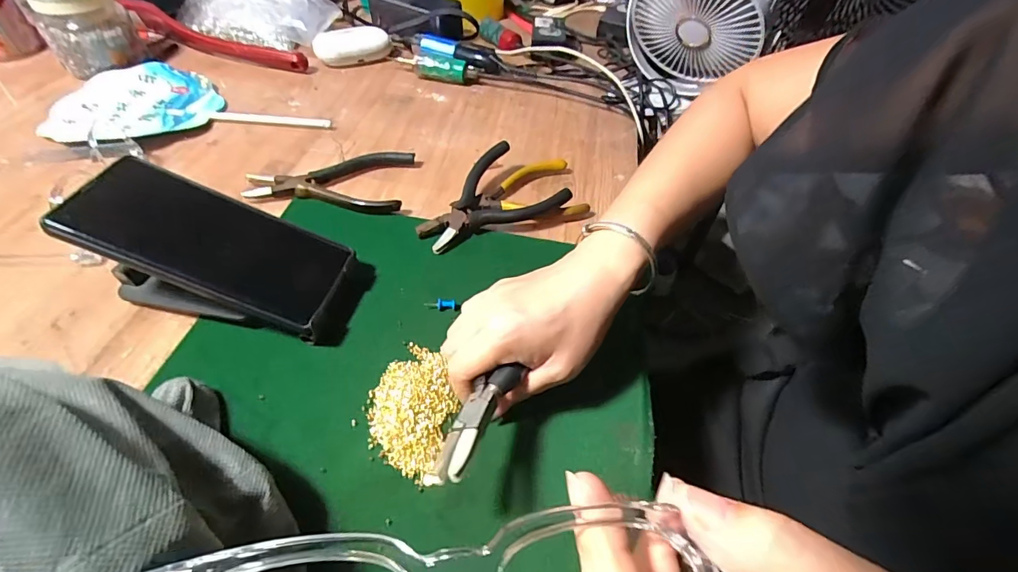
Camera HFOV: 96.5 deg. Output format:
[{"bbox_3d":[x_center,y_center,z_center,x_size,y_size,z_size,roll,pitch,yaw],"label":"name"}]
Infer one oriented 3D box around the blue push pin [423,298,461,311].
[{"bbox_3d":[-0.049,0.014,0.331,0.026,0.007,0.006,-3,51,-7],"label":"blue push pin"}]

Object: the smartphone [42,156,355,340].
[{"bbox_3d":[-0.195,-0.028,0.304,0.160,0.013,0.077,25,50,-10],"label":"smartphone"}]

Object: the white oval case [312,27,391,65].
[{"bbox_3d":[-0.195,-0.299,0.568,0.088,0.030,0.041,-22,55,-21],"label":"white oval case"}]

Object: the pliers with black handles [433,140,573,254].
[{"bbox_3d":[-0.021,-0.082,0.404,0.124,0.030,0.084,-20,55,-20],"label":"pliers with black handles"}]

